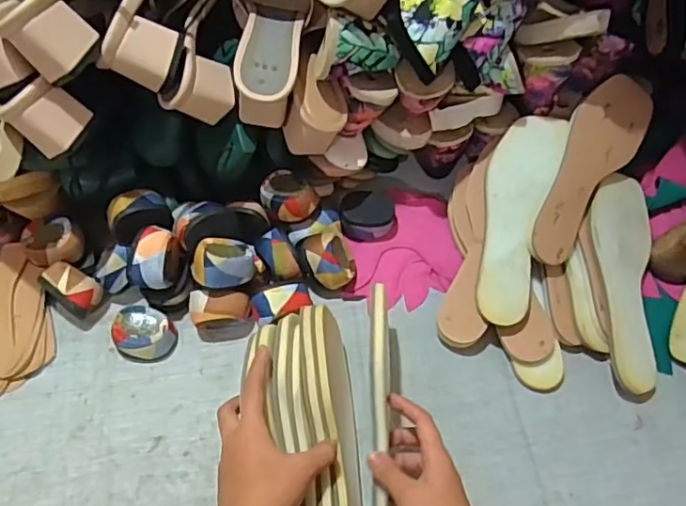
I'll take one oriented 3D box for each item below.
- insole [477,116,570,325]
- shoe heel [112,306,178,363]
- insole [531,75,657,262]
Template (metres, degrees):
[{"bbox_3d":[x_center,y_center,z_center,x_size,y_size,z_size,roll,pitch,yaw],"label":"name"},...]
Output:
[{"bbox_3d":[0.185,-0.043,0.615,0.068,0.023,0.237,12,76,9],"label":"insole"},{"bbox_3d":[-0.211,0.083,0.605,0.061,0.042,0.053,7,57,6],"label":"shoe heel"},{"bbox_3d":[0.273,-0.091,0.625,0.086,0.012,0.233,27,79,-15],"label":"insole"}]

